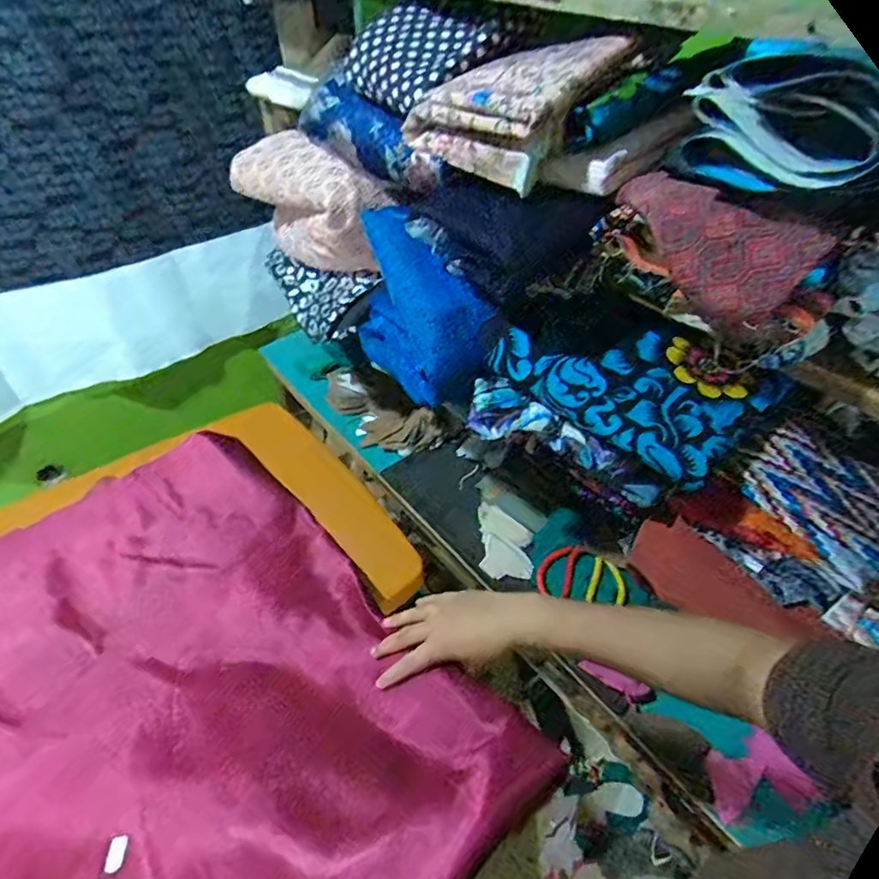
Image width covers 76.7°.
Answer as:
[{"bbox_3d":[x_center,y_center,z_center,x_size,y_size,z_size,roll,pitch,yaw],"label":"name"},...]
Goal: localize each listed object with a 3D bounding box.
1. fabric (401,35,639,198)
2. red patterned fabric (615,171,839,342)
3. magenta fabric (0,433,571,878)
[{"bbox_3d":[0.064,-0.331,0.552,0.105,0.110,0.187,-33,53,-30],"label":"fabric"},{"bbox_3d":[0.197,-0.149,0.443,0.042,0.086,0.169,-24,49,-24],"label":"red patterned fabric"},{"bbox_3d":[-0.313,0.242,0.517,0.534,0.205,0.679,-27,50,-26],"label":"magenta fabric"}]

